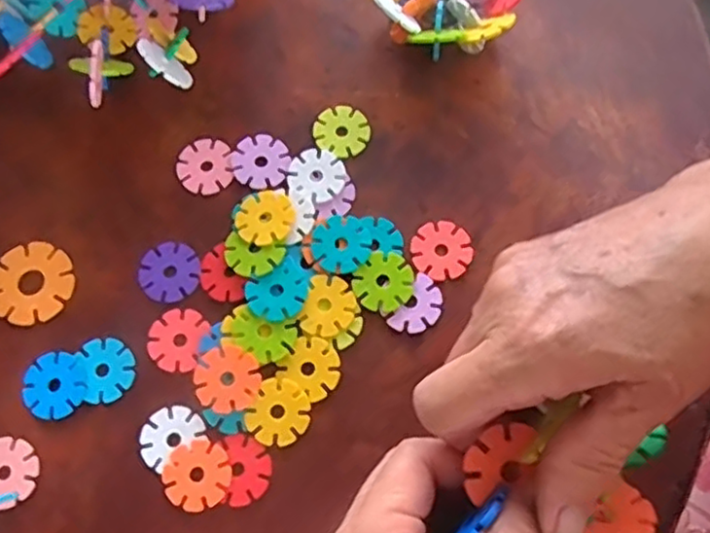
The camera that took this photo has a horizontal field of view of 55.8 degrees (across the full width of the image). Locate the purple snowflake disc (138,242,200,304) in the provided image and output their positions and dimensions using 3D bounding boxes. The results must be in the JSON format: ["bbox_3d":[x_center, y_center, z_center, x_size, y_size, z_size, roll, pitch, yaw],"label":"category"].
[{"bbox_3d":[-0.097,0.002,0.350,0.032,0.004,0.032,0,72,1],"label":"purple snowflake disc"}]

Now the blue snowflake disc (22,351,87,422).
[{"bbox_3d":[-0.149,0.059,0.332,0.030,0.004,0.032,0,72,1],"label":"blue snowflake disc"}]

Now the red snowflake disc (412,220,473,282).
[{"bbox_3d":[0.046,-0.009,0.352,0.029,0.004,0.032,-9,72,-2],"label":"red snowflake disc"}]

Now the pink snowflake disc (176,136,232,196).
[{"bbox_3d":[-0.083,-0.056,0.367,0.029,0.004,0.034,-5,72,-1],"label":"pink snowflake disc"}]

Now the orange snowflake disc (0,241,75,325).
[{"bbox_3d":[-0.168,0.008,0.348,0.041,0.004,0.042,0,72,1],"label":"orange snowflake disc"}]

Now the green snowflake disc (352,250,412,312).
[{"bbox_3d":[0.015,0.008,0.346,0.029,0.004,0.031,0,72,1],"label":"green snowflake disc"}]

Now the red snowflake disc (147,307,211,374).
[{"bbox_3d":[-0.090,0.036,0.338,0.028,0.004,0.031,11,73,4],"label":"red snowflake disc"}]

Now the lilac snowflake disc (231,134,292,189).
[{"bbox_3d":[-0.052,-0.058,0.367,0.030,0.004,0.032,0,72,1],"label":"lilac snowflake disc"}]

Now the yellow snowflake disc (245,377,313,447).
[{"bbox_3d":[-0.038,0.071,0.326,0.031,0.004,0.030,-39,76,-11],"label":"yellow snowflake disc"}]

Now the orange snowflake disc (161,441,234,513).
[{"bbox_3d":[-0.074,0.099,0.318,0.032,0.004,0.031,0,72,1],"label":"orange snowflake disc"}]

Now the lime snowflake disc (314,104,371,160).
[{"bbox_3d":[-0.007,-0.076,0.375,0.030,0.004,0.031,0,72,1],"label":"lime snowflake disc"}]

